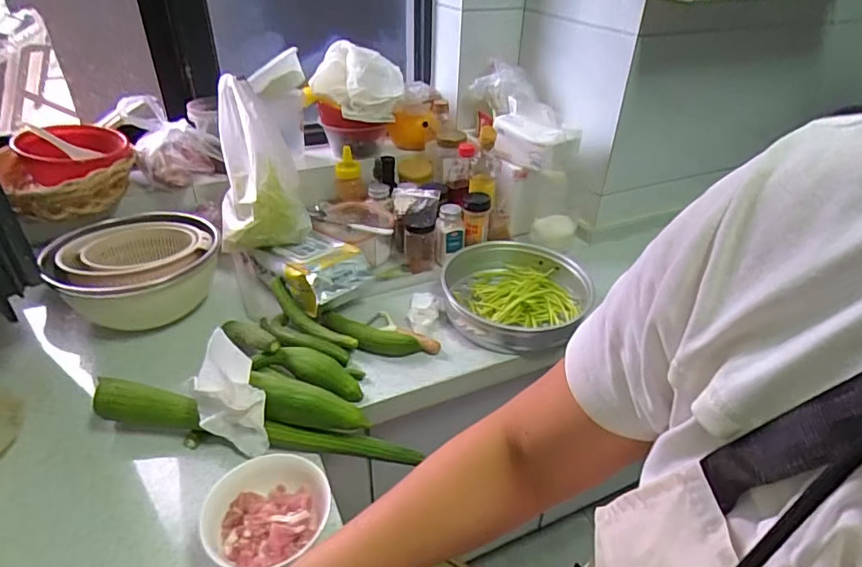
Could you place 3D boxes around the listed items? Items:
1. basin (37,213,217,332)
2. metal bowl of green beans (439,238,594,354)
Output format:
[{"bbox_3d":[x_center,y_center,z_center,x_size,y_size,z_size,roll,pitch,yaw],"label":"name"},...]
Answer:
[{"bbox_3d":[-0.483,-0.027,0.862,0.234,0.118,0.239,1,34,-1],"label":"basin"},{"bbox_3d":[0.155,0.019,0.914,0.252,0.058,0.253,1,34,-1],"label":"metal bowl of green beans"}]

